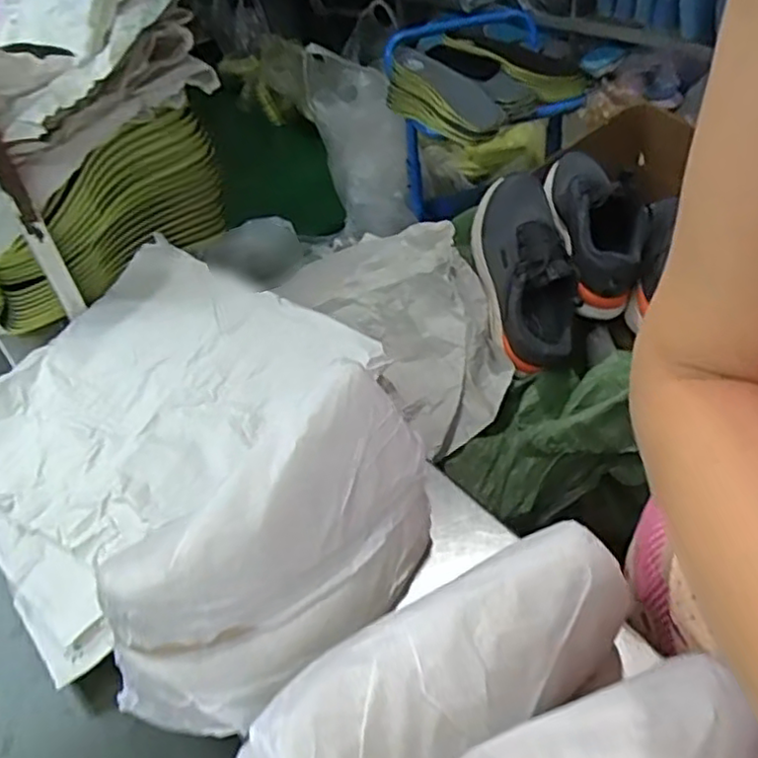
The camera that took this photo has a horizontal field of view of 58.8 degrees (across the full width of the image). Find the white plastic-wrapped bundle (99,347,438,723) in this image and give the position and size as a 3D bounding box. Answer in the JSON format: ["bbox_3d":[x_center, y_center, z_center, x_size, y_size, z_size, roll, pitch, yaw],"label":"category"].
[{"bbox_3d":[-0.062,0.109,0.429,0.221,0.130,0.096,-33,49,-26],"label":"white plastic-wrapped bundle"}]

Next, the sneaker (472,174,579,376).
[{"bbox_3d":[0.208,-0.161,0.957,0.121,0.119,0.289,-10,72,-3],"label":"sneaker"}]

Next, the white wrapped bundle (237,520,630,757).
[{"bbox_3d":[0.026,0.171,0.369,0.236,0.099,0.090,-21,45,-15],"label":"white wrapped bundle"}]

